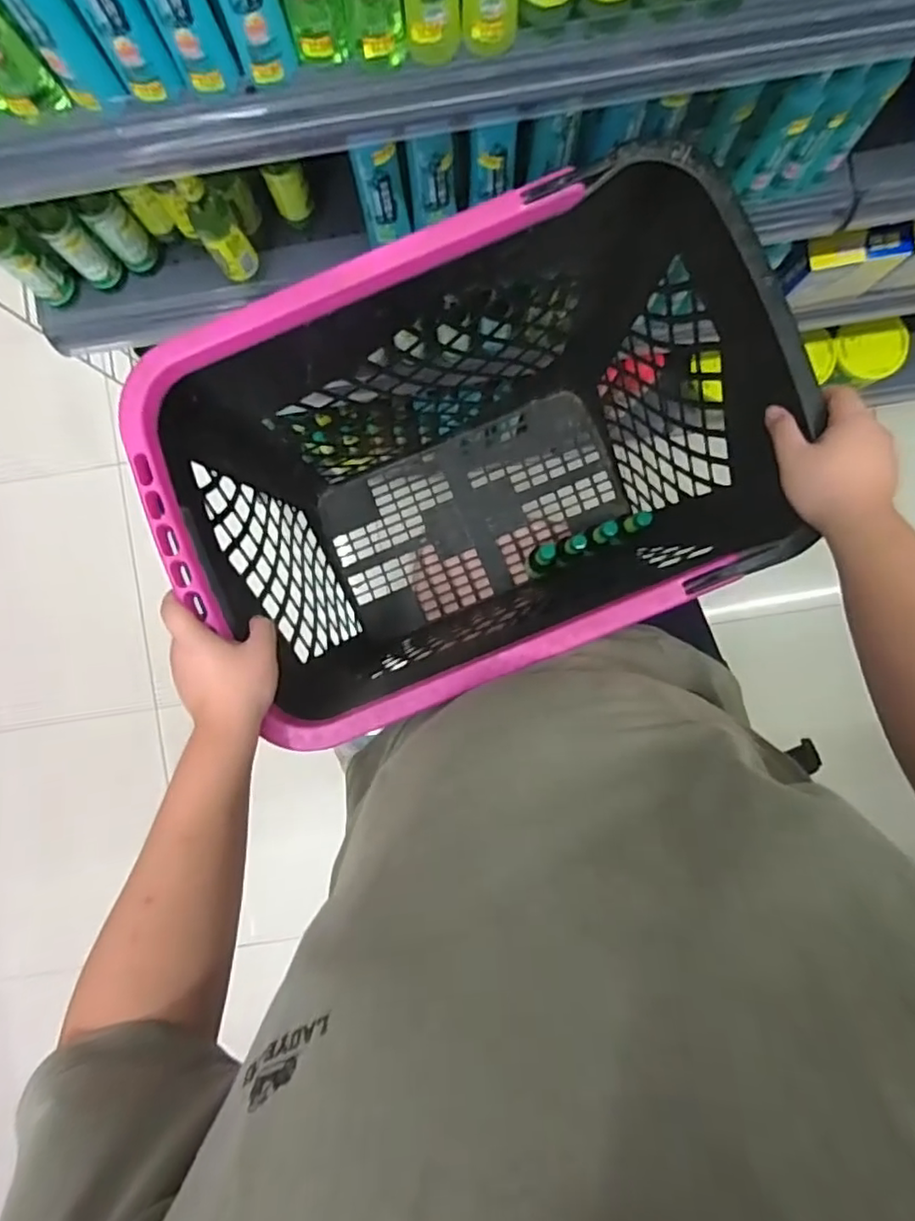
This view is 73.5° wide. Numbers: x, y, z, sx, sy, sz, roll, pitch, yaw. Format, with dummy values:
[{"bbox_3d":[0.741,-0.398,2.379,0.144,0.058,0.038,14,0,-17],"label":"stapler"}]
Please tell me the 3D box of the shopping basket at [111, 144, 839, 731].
[{"bbox_3d":[0.016,-0.147,0.740,0.550,0.454,0.355,-22,89,1],"label":"shopping basket"}]

